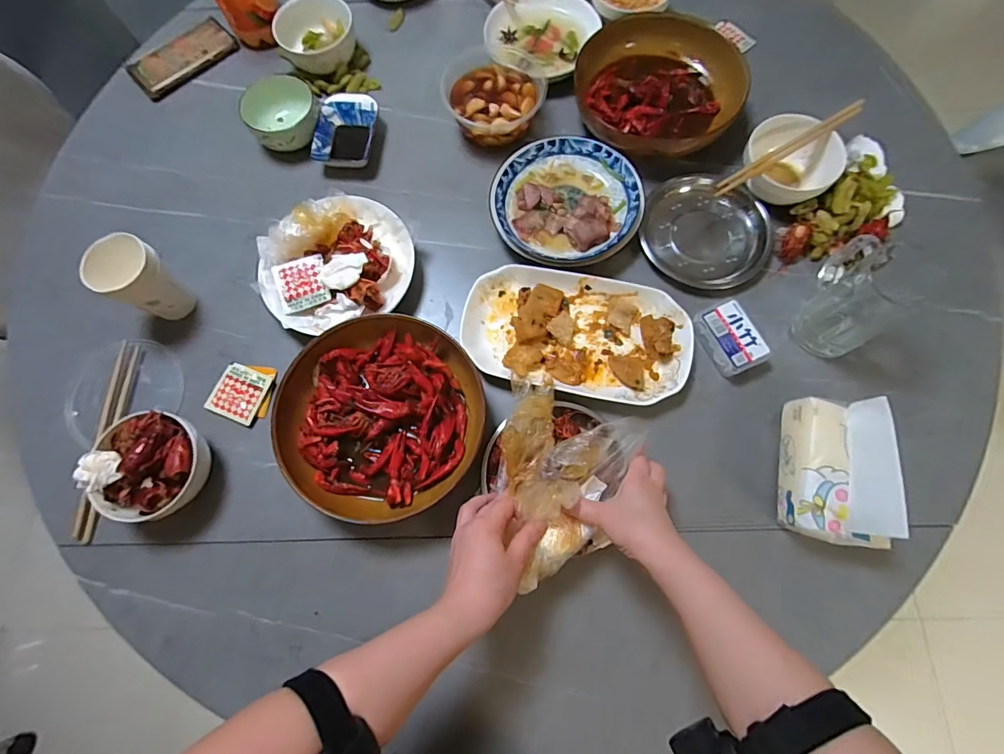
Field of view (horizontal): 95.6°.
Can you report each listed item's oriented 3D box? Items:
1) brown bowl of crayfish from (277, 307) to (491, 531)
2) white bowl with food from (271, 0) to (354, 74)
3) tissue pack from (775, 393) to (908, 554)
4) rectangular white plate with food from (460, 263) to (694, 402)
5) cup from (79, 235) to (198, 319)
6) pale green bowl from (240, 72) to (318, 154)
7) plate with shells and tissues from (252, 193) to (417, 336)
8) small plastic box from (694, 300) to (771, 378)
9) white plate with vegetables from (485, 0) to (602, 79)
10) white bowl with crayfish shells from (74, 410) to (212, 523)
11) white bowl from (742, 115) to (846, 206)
[{"bbox_3d":[-0.135,0.046,0.529,0.217,0.068,0.227,0,74,1],"label":"brown bowl of crayfish"},{"bbox_3d":[-0.282,-0.512,0.696,0.114,0.073,0.104,0,74,1],"label":"white bowl with food"},{"bbox_3d":[0.345,0.096,0.479,0.078,0.081,0.144,6,74,3],"label":"tissue pack"},{"bbox_3d":[0.089,-0.052,0.566,0.274,0.046,0.151,12,74,4],"label":"rectangular white plate with food"},{"bbox_3d":[-0.436,-0.116,0.559,0.067,0.110,0.075,28,76,9],"label":"cup"},{"bbox_3d":[-0.314,-0.373,0.662,0.103,0.053,0.106,-28,75,-7],"label":"pale green bowl"},{"bbox_3d":[-0.215,-0.150,0.587,0.198,0.070,0.185,-19,74,-4],"label":"plate with shells and tissues"},{"bbox_3d":[0.275,-0.047,0.547,0.053,0.027,0.083,-24,75,-6],"label":"small plastic box"},{"bbox_3d":[0.051,-0.521,0.702,0.153,0.052,0.143,0,74,1],"label":"white plate with vegetables"},{"bbox_3d":[-0.389,0.100,0.509,0.109,0.081,0.113,0,74,1],"label":"white bowl with crayfish shells"},{"bbox_3d":[0.375,-0.278,0.602,0.113,0.075,0.105,0,74,1],"label":"white bowl"}]

